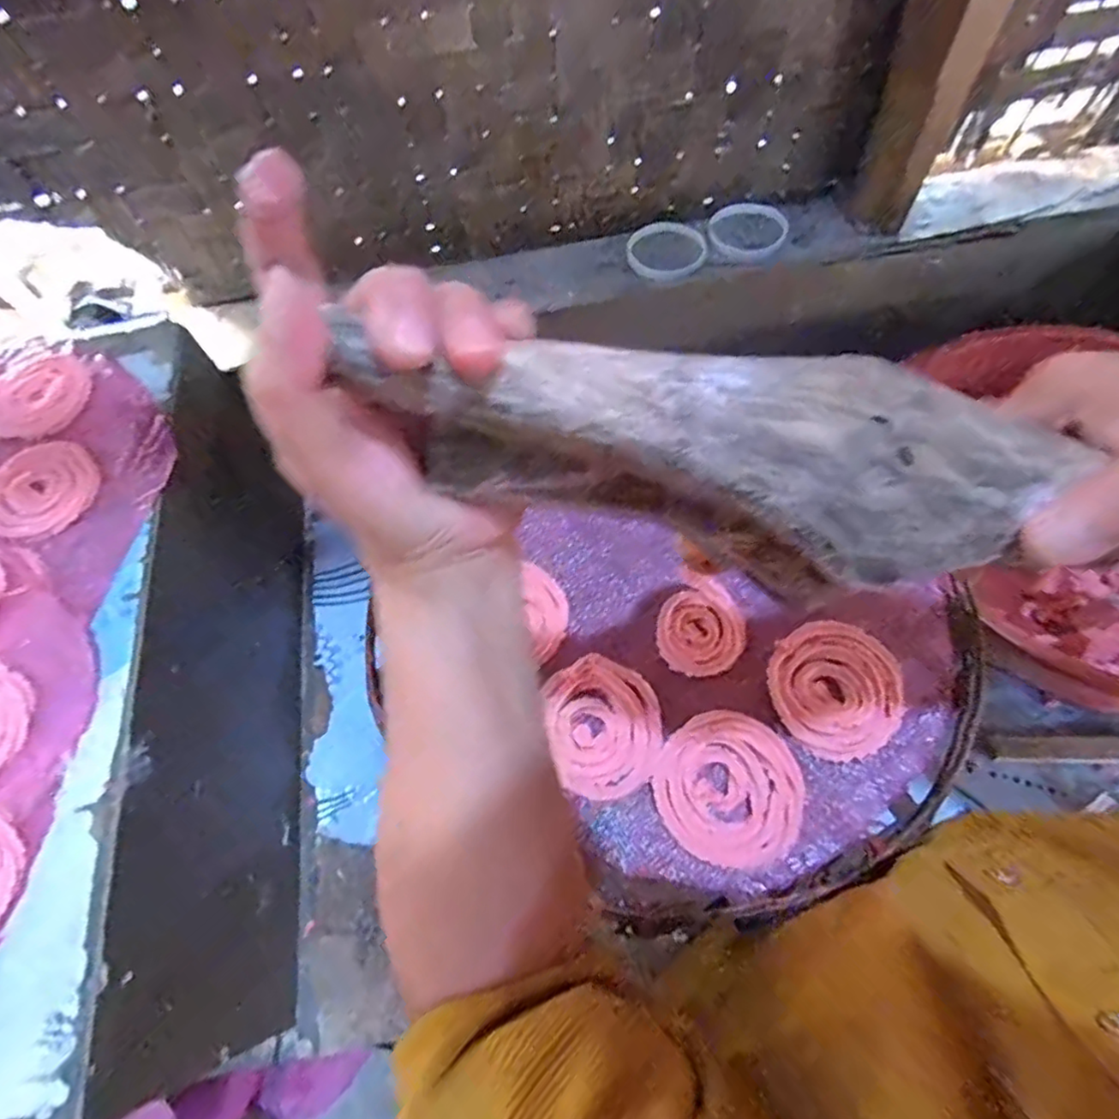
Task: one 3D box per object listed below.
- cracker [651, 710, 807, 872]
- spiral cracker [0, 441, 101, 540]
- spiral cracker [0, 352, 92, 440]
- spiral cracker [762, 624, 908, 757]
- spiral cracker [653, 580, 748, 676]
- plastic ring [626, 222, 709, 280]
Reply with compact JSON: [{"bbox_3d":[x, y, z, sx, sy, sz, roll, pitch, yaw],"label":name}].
[{"bbox_3d":[0.096,0.127,0.345,0.078,0.009,0.080,-1,64,3],"label":"cracker"},{"bbox_3d":[-0.365,-0.050,0.431,0.075,0.008,0.075,13,65,10],"label":"spiral cracker"},{"bbox_3d":[-0.400,-0.128,0.471,0.073,0.007,0.078,-1,64,3],"label":"spiral cracker"},{"bbox_3d":[0.166,0.076,0.368,0.074,0.012,0.075,-1,64,3],"label":"spiral cracker"},{"bbox_3d":[0.088,0.047,0.391,0.051,0.008,0.052,-11,64,-2],"label":"spiral cracker"},{"bbox_3d":[0.125,-0.358,0.715,0.095,0.015,0.058,1,102,1],"label":"plastic ring"}]

